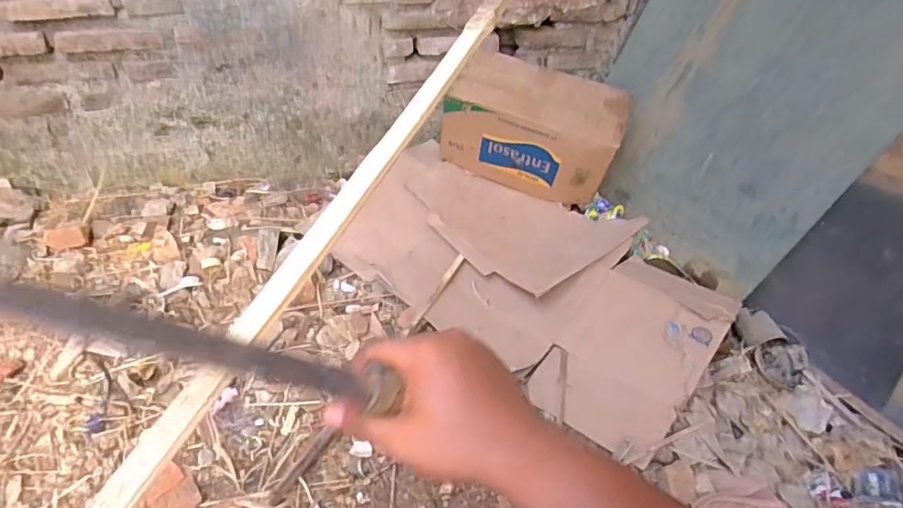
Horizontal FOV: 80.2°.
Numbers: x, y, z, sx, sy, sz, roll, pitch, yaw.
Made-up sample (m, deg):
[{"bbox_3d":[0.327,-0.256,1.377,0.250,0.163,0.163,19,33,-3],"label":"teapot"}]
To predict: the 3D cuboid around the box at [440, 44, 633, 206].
[{"bbox_3d":[0.203,-0.320,1.346,0.422,0.246,0.232,14,43,9],"label":"box"}]

